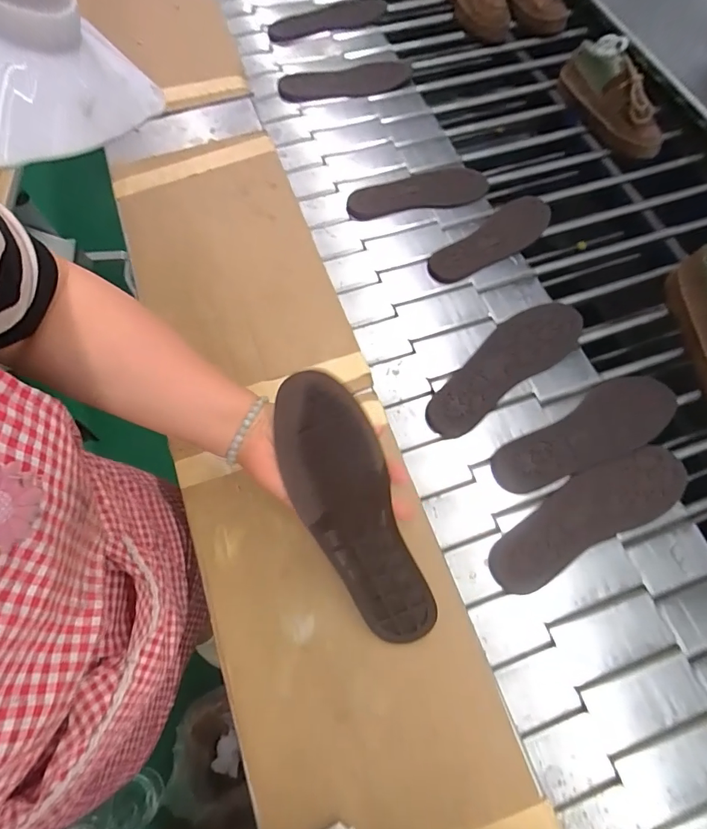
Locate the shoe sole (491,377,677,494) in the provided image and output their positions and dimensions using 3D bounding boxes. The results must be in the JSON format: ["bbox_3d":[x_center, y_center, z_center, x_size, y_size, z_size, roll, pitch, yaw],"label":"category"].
[{"bbox_3d":[0.299,0.026,0.550,0.255,0.014,0.084,-31,70,-9],"label":"shoe sole"}]

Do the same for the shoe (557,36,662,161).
[{"bbox_3d":[0.447,-0.549,0.755,0.084,0.086,0.239,-24,69,-6],"label":"shoe"}]

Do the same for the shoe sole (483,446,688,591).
[{"bbox_3d":[0.277,0.117,0.514,0.266,0.013,0.078,-26,69,-7],"label":"shoe sole"}]

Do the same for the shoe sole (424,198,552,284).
[{"bbox_3d":[0.212,-0.267,0.669,0.213,0.010,0.076,-35,76,-8],"label":"shoe sole"}]

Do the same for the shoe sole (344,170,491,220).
[{"bbox_3d":[0.104,-0.362,0.708,0.229,0.014,0.083,-11,68,-1],"label":"shoe sole"}]

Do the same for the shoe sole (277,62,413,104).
[{"bbox_3d":[-0.012,-0.620,0.808,0.249,0.018,0.091,-9,77,-9],"label":"shoe sole"}]

